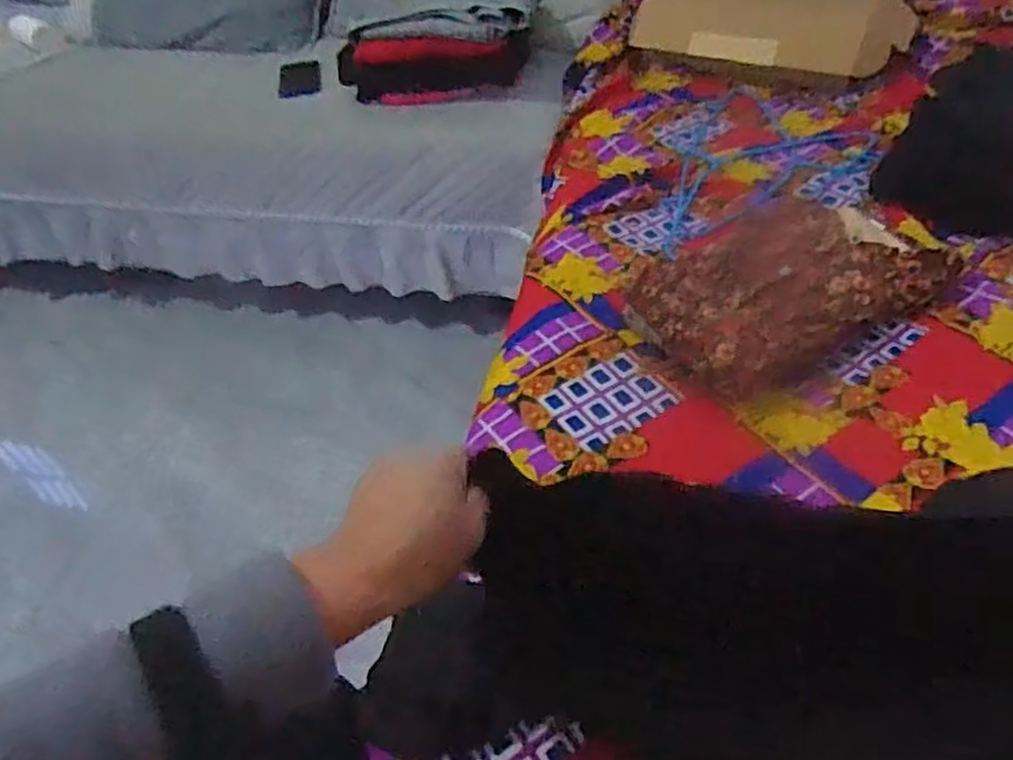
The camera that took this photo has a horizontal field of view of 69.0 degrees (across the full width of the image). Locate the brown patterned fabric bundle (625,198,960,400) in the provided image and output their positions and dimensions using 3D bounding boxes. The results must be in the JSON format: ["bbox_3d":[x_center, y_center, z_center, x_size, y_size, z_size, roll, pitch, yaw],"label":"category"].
[{"bbox_3d":[0.303,-0.101,0.778,0.332,0.072,0.180,-27,49,-20],"label":"brown patterned fabric bundle"}]

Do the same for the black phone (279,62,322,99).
[{"bbox_3d":[-0.379,-0.552,1.355,0.075,0.013,0.131,-11,45,-5],"label":"black phone"}]

